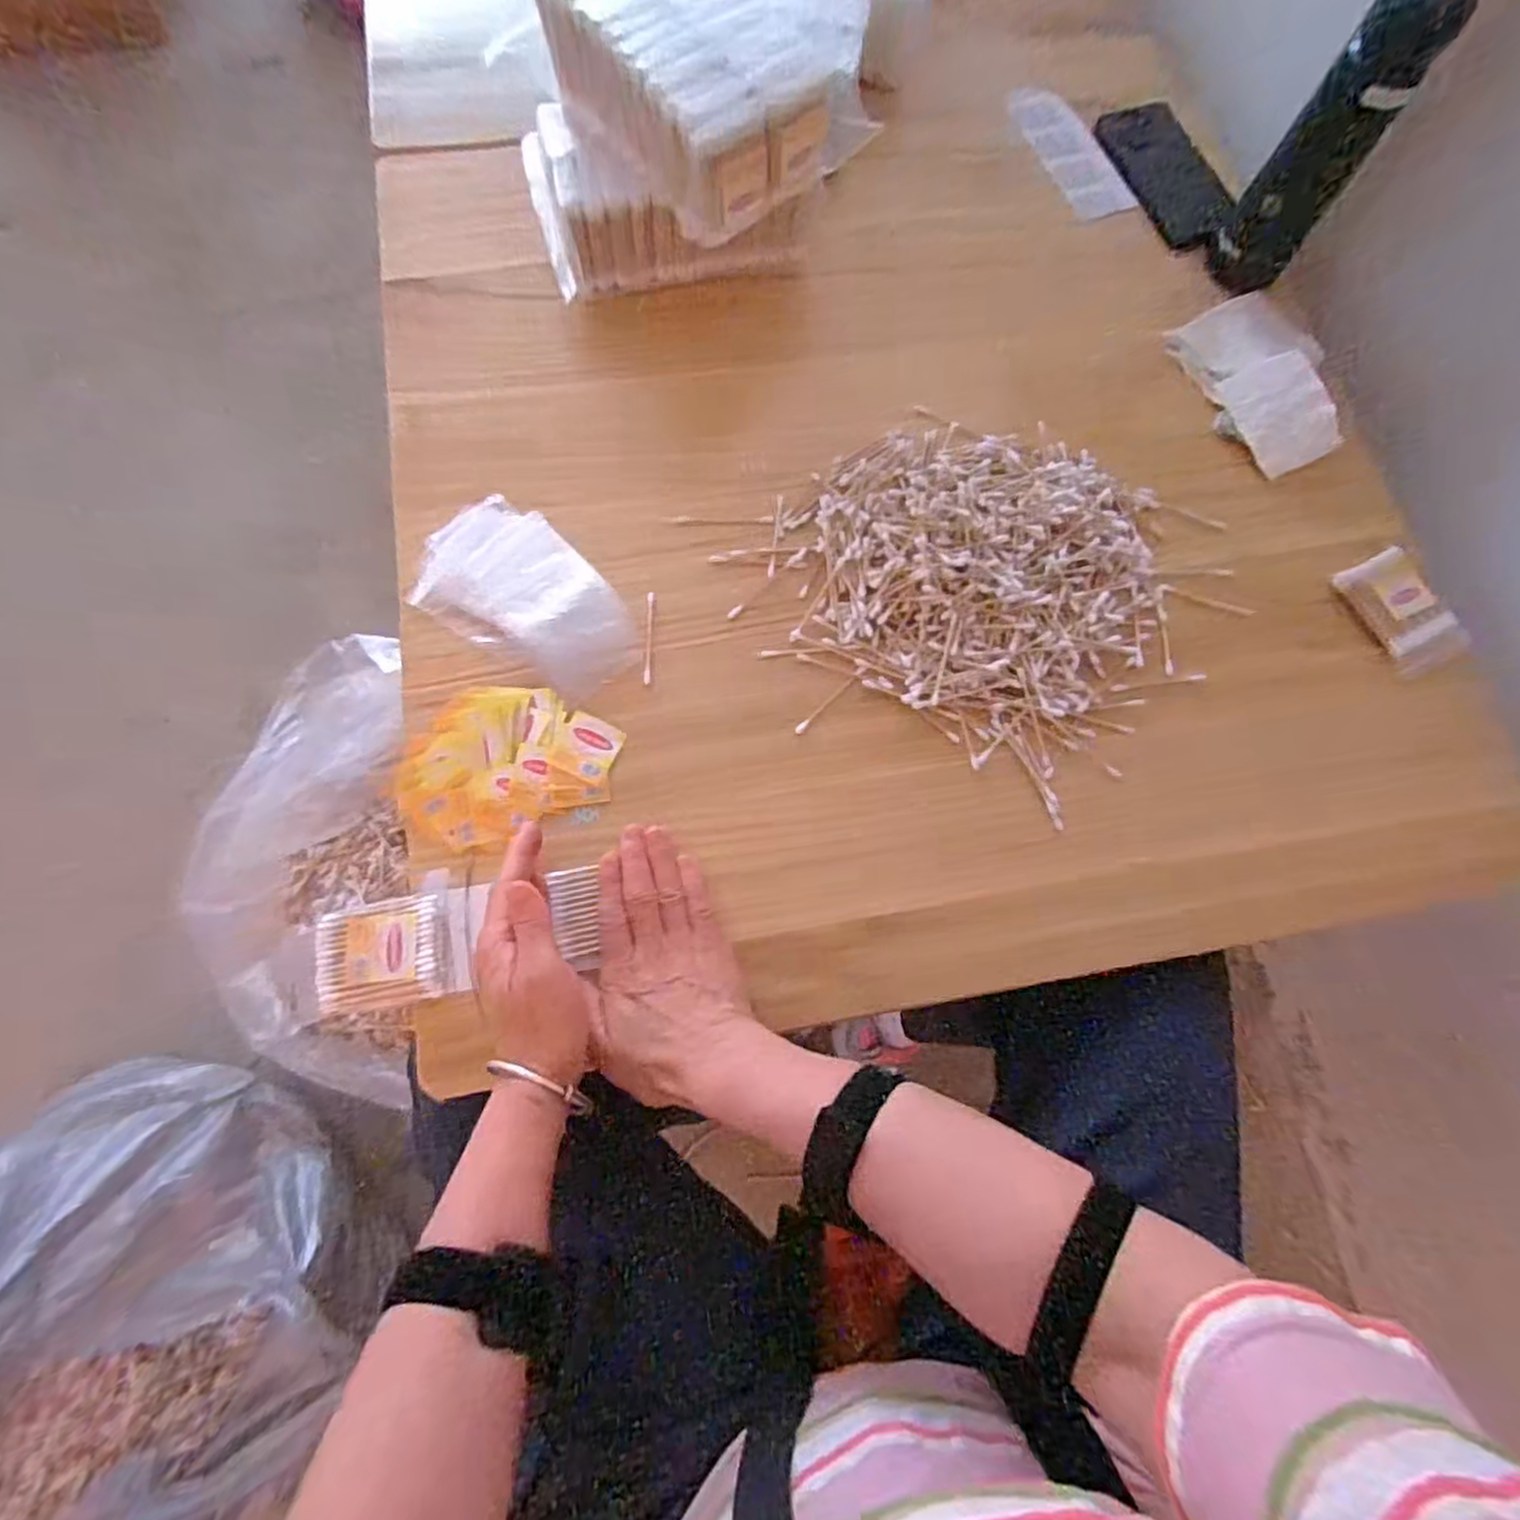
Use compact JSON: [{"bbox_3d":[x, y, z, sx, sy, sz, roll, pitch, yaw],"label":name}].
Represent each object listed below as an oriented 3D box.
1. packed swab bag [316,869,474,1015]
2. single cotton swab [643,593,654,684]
[{"bbox_3d":[-0.221,0.109,0.441,0.089,0.005,0.070,-9,74,-4],"label":"packed swab bag"},{"bbox_3d":[-0.076,-0.084,0.510,0.005,0.004,0.067,0,74,-1],"label":"single cotton swab"}]

